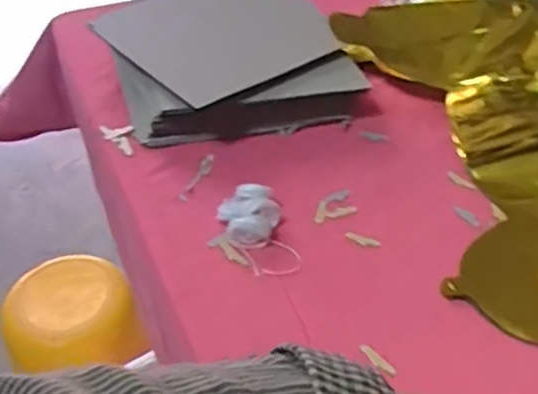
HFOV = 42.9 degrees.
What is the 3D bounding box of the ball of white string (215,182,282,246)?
[{"bbox_3d":[-0.014,0.014,0.531,0.047,0.024,0.045,-1,43,1],"label":"ball of white string"}]

